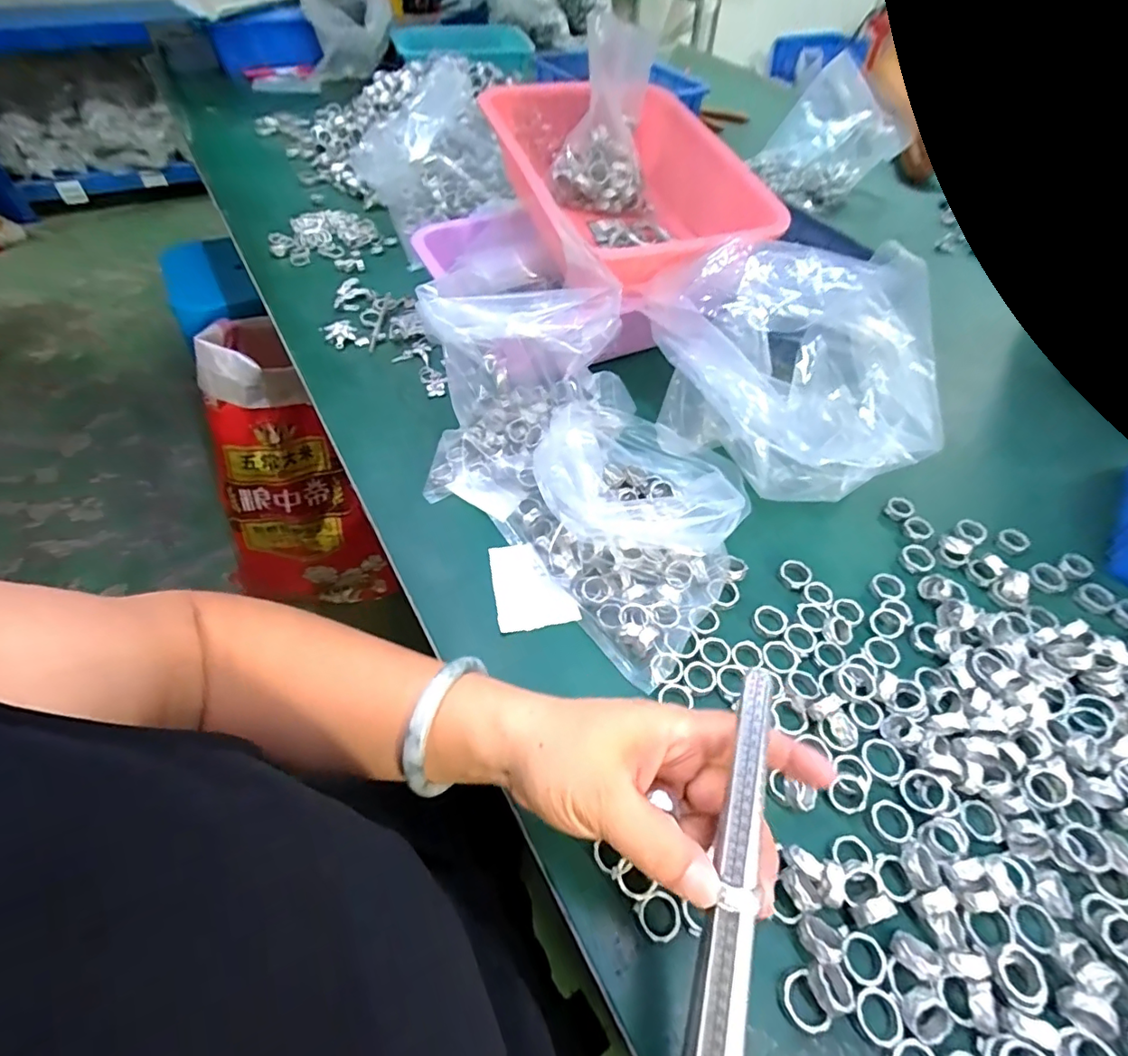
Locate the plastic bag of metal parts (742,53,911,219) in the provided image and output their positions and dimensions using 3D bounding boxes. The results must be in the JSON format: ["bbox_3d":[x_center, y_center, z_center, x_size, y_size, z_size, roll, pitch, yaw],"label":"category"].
[{"bbox_3d":[0.390,-0.579,0.802,0.181,0.150,0.135,-24,57,-20],"label":"plastic bag of metal parts"}]

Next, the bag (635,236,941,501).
[{"bbox_3d":[0.177,-0.131,0.442,0.182,0.145,0.196,-8,53,-8],"label":"bag"}]

